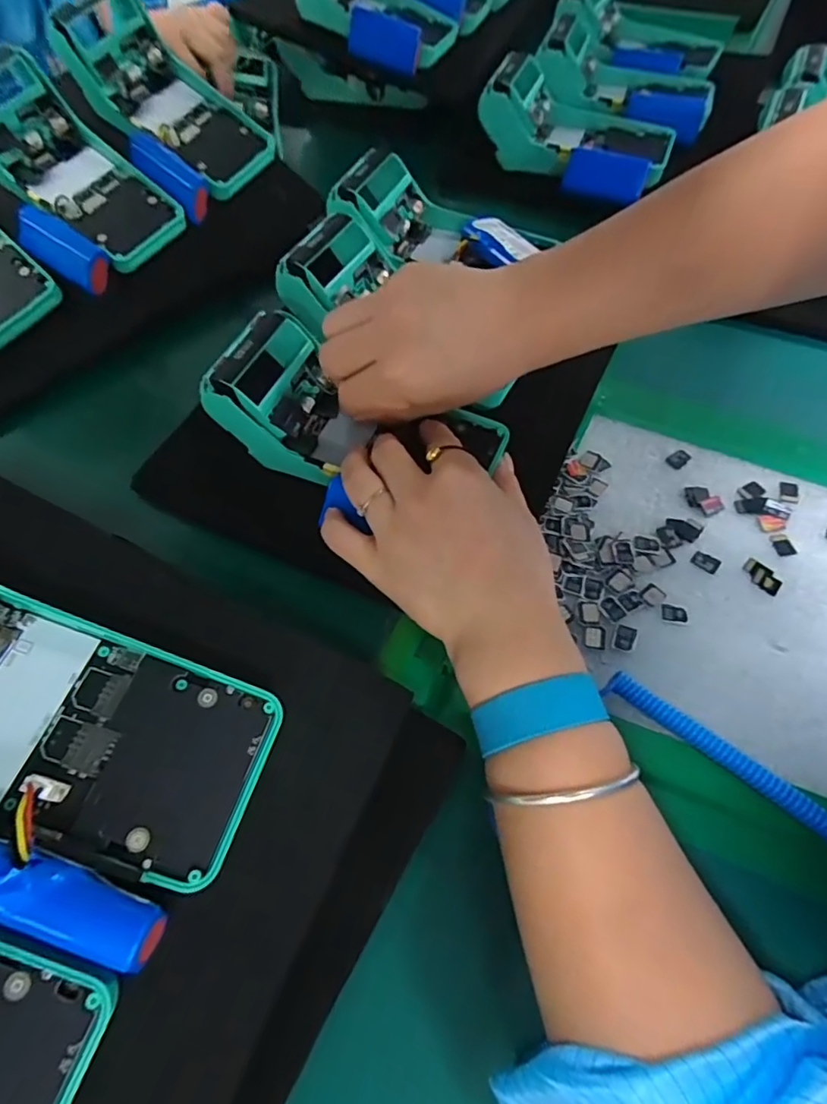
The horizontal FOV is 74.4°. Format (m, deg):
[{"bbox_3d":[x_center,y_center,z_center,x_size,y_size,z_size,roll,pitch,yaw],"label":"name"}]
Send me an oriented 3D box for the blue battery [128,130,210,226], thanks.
[{"bbox_3d":[-0.198,-0.306,0.441,0.073,0.027,0.027,41,63,-5],"label":"blue battery"}]

